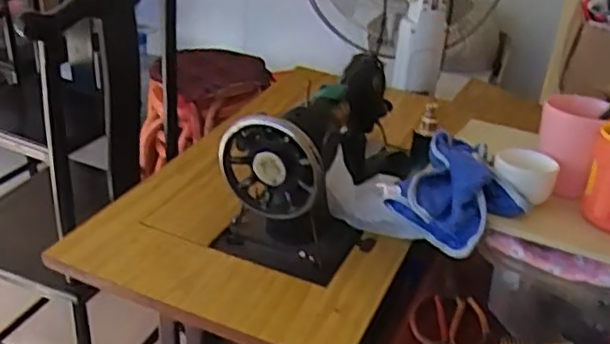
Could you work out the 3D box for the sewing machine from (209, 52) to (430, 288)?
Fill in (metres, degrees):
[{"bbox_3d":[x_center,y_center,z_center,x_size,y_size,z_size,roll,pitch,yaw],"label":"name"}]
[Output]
[{"bbox_3d":[0.040,-0.028,0.965,0.182,0.197,0.356,16,30,26],"label":"sewing machine"}]

